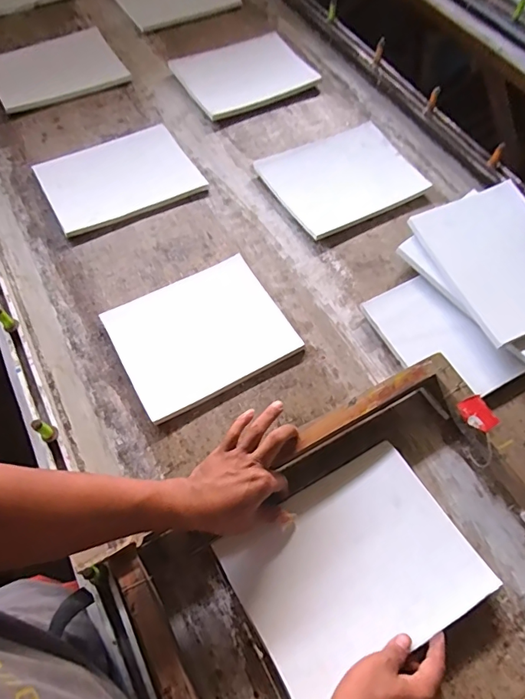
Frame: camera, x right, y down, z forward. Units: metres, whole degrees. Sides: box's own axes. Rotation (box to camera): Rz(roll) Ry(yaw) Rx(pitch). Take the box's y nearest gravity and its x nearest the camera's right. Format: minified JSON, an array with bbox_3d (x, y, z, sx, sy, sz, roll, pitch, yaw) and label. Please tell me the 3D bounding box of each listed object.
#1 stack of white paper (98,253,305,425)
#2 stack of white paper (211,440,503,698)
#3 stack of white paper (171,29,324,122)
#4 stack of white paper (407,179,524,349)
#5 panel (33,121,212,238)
[{"bbox_3d":[-0.095,-0.028,0.721,0.253,0.014,0.208,-27,65,-15],"label":"stack of white paper"},{"bbox_3d":[0.106,0.258,0.552,0.264,0.015,0.203,-29,61,-11],"label":"stack of white paper"},{"bbox_3d":[-0.042,-0.603,1.005,0.265,0.016,0.189,-24,72,-7],"label":"stack of white paper"},{"bbox_3d":[0.395,-0.150,0.754,0.207,0.013,0.261,-24,67,-7],"label":"stack of white paper"},{"bbox_3d":[-0.273,-0.327,0.879,0.267,0.023,0.211,-27,65,-15],"label":"panel"}]

